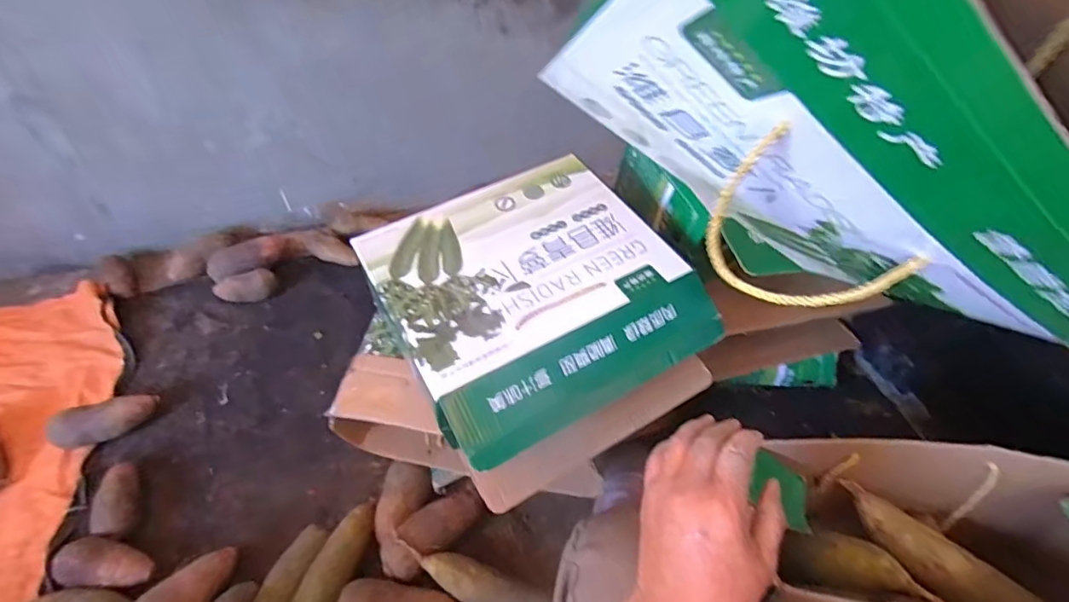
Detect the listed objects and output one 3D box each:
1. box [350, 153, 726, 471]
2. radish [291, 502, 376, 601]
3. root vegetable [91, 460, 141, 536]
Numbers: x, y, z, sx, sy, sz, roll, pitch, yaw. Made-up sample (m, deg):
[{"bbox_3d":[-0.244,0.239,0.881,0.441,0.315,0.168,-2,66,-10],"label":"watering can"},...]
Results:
[{"bbox_3d":[-0.007,-0.020,0.671,0.347,0.098,0.342,-24,50,-22],"label":"box"},{"bbox_3d":[-0.286,0.376,0.748,0.057,0.047,0.197,10,46,10],"label":"radish"},{"bbox_3d":[-0.682,0.321,0.860,0.062,0.052,0.139,-23,49,-20],"label":"root vegetable"}]

